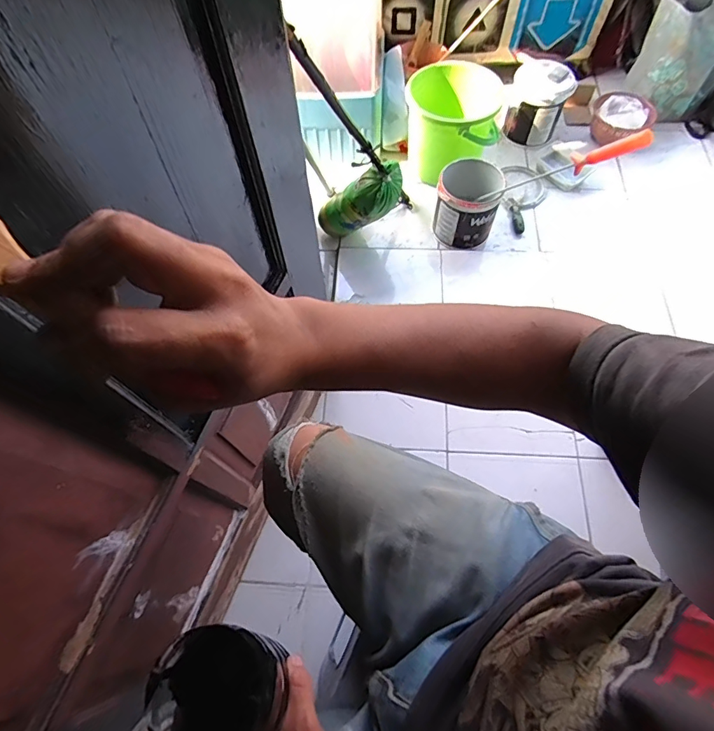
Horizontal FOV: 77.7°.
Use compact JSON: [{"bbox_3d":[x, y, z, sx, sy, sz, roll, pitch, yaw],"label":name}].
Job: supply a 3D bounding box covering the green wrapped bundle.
[{"bbox_3d":[-0.007,-0.422,1.193,0.105,0.347,0.099,1,88,-29],"label":"green wrapped bundle"}]

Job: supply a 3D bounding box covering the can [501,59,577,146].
[{"bbox_3d":[0.582,-0.860,1.432,0.177,0.161,0.187,2,65,2],"label":"can"}]

